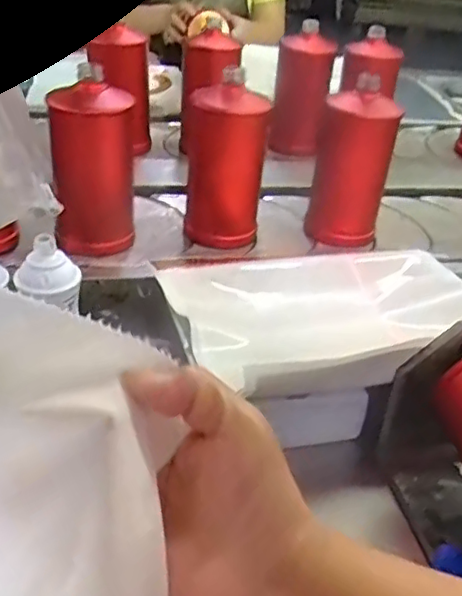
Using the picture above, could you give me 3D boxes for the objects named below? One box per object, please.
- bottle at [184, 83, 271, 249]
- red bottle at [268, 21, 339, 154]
[{"bbox_3d":[-0.007,-0.149,0.704,0.088,0.164,0.073,5,34,-3],"label":"bottle"},{"bbox_3d":[0.109,-0.315,0.957,0.081,0.182,0.097,9,34,3],"label":"red bottle"}]

